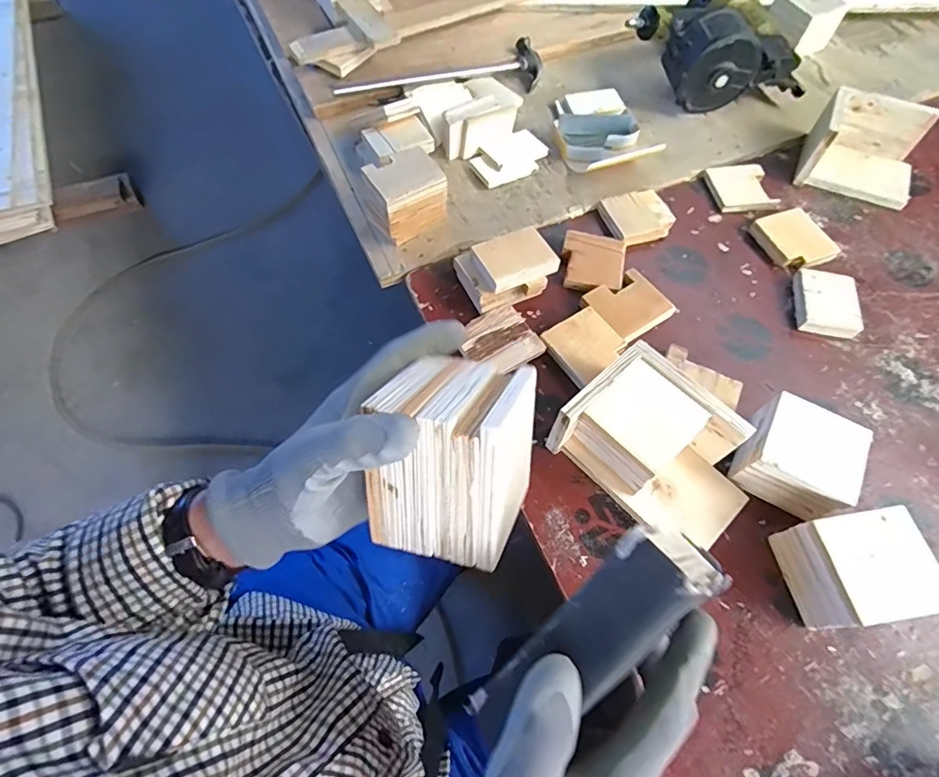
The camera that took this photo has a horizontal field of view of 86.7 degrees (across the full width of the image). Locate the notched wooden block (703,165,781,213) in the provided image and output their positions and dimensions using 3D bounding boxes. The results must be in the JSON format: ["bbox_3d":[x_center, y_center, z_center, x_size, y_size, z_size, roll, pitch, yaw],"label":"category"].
[{"bbox_3d":[0.417,-0.311,0.768,0.084,0.014,0.098,-8,63,-3],"label":"notched wooden block"}]

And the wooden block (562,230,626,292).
[{"bbox_3d":[0.170,-0.173,0.694,0.082,0.022,0.097,12,64,7],"label":"wooden block"}]

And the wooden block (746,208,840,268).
[{"bbox_3d":[0.462,-0.213,0.711,0.085,0.019,0.097,-20,64,-9],"label":"wooden block"}]

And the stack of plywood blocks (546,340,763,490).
[{"bbox_3d":[0.182,0.051,0.530,0.134,0.097,0.144,-39,72,-18],"label":"stack of plywood blocks"}]

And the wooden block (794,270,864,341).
[{"bbox_3d":[0.471,-0.112,0.657,0.071,0.024,0.090,10,63,6],"label":"wooden block"}]

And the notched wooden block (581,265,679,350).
[{"bbox_3d":[0.207,-0.103,0.654,0.100,0.029,0.090,-30,66,-13],"label":"notched wooden block"}]

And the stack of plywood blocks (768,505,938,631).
[{"bbox_3d":[0.368,0.174,0.476,0.099,0.082,0.093,-7,63,-3],"label":"stack of plywood blocks"}]

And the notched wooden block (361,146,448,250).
[{"bbox_3d":[-0.091,-0.267,0.701,0.099,0.092,0.079,-33,67,-15],"label":"notched wooden block"}]

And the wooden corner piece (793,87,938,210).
[{"bbox_3d":[0.607,-0.368,0.757,0.162,0.087,0.125,20,65,11],"label":"wooden corner piece"}]

